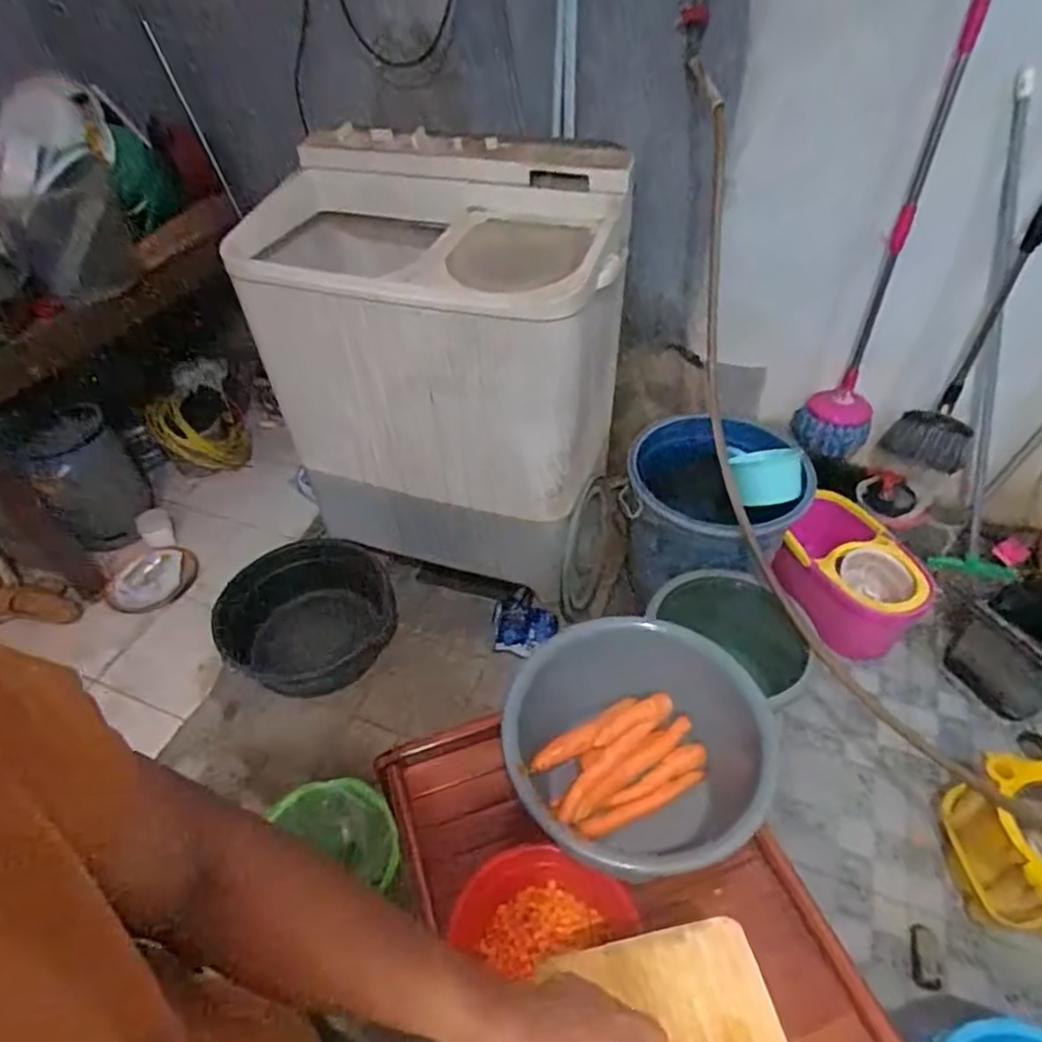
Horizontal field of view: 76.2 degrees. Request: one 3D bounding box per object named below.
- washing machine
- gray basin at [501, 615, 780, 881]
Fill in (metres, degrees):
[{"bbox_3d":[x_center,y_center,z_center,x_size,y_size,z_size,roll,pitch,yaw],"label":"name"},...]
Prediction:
[{"bbox_3d":[-0.208,-0.307,1.478,0.782,0.882,0.408,14,47,17],"label":"washing machine"},{"bbox_3d":[0.140,0.282,0.800,0.275,0.144,0.290,7,46,10],"label":"gray basin"}]

